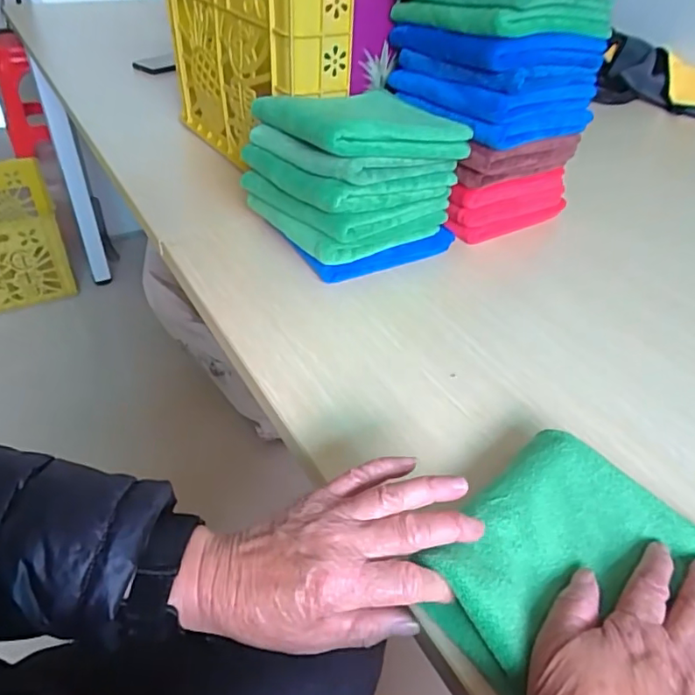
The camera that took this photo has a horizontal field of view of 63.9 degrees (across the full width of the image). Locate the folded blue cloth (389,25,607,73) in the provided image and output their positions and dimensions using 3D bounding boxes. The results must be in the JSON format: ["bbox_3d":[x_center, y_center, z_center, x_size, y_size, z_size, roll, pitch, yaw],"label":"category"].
[{"bbox_3d":[0.169,-0.360,0.654,0.174,0.038,0.184,-22,47,-28],"label":"folded blue cloth"}]

